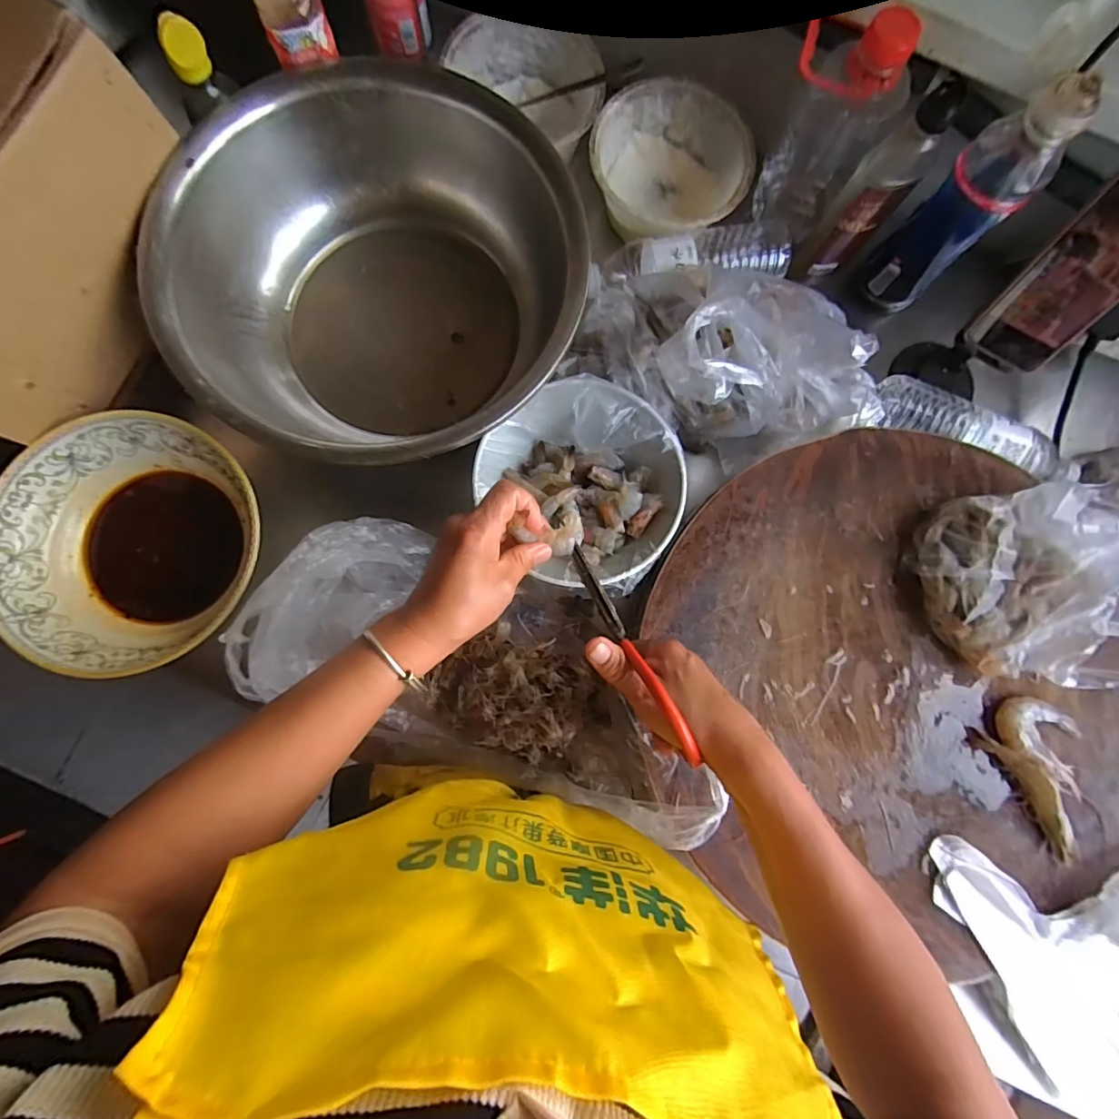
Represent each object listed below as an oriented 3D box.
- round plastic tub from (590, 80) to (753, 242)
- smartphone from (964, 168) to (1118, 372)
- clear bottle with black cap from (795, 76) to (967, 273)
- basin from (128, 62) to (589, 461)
[{"bbox_3d":[0.113,-0.406,0.549,0.155,0.075,0.159,0,84,-2],"label":"round plastic tub"},{"bbox_3d":[0.437,-0.240,0.425,0.074,0.158,0.016,38,51,9],"label":"smartphone"},{"bbox_3d":[0.290,-0.337,0.479,0.050,0.174,0.059,38,84,2],"label":"clear bottle with black cap"},{"bbox_3d":[-0.167,-0.255,0.496,0.366,0.134,0.347,0,84,-1],"label":"basin"}]

